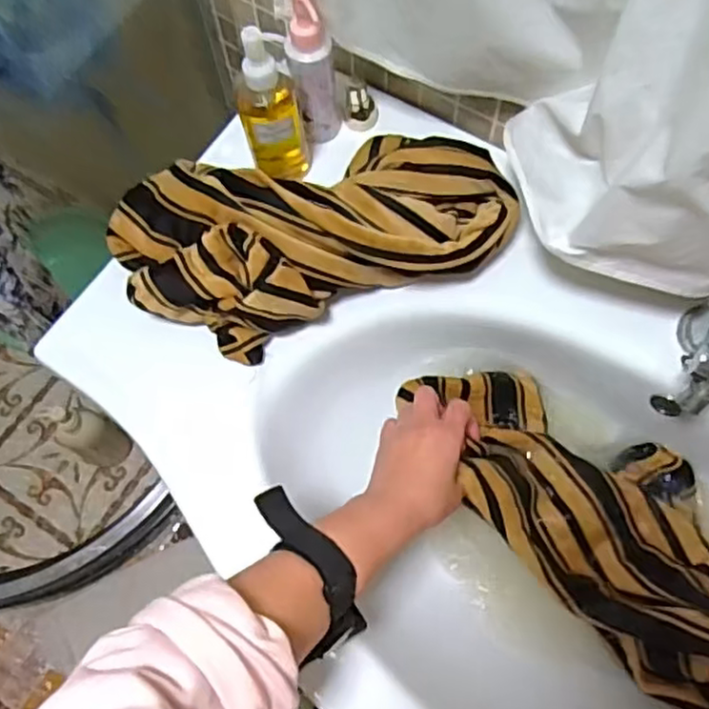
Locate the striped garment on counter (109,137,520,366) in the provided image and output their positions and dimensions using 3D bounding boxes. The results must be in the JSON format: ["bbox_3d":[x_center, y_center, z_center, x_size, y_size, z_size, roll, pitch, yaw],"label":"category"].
[{"bbox_3d":[-0.036,-0.117,0.592,0.327,0.083,0.174,-20,70,-7],"label":"striped garment on counter"}]

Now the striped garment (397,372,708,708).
[{"bbox_3d":[0.229,0.134,0.607,0.372,0.129,0.188,43,75,16],"label":"striped garment"}]

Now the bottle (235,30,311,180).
[{"bbox_3d":[-0.072,-0.209,0.597,0.056,0.161,0.043,-10,69,-3],"label":"bottle"}]

